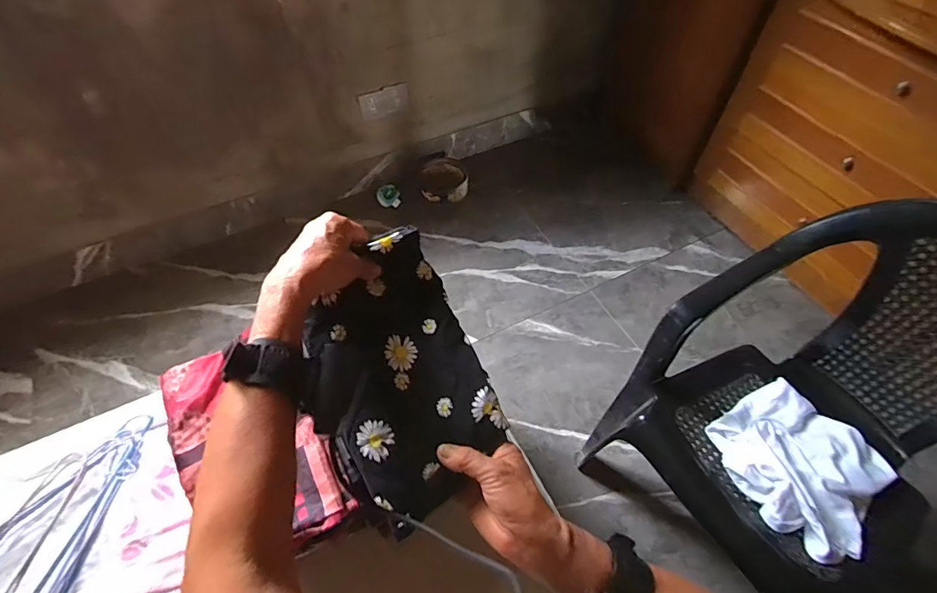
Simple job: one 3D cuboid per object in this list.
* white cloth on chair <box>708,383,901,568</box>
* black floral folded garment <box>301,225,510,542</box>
[{"bbox_3d":[0.584,0.291,0.820,0.257,0.069,0.256,-29,60,-19],"label":"white cloth on chair"},{"bbox_3d":[-0.069,0.072,0.445,0.158,0.031,0.248,-22,74,-16],"label":"black floral folded garment"}]

